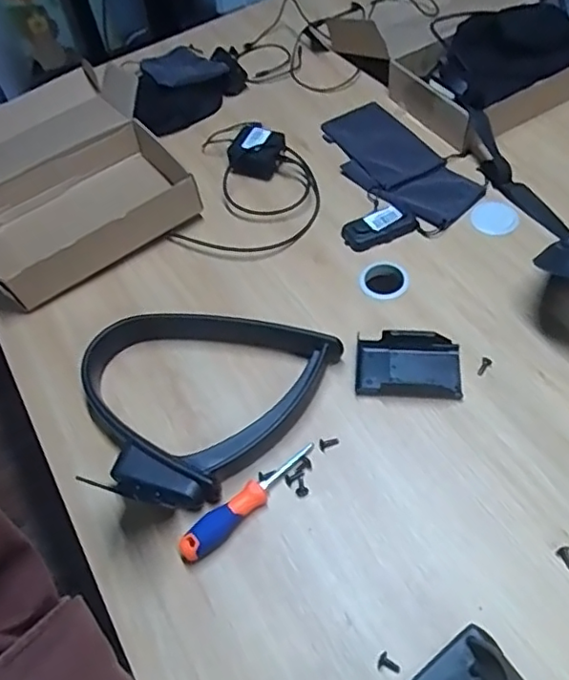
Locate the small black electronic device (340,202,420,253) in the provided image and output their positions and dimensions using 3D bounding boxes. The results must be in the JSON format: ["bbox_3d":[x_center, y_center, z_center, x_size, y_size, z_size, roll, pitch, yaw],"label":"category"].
[{"bbox_3d":[0.139,-0.167,0.868,0.106,0.018,0.057,-23,56,-9],"label":"small black electronic device"}]

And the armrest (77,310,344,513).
[{"bbox_3d":[-0.122,0.056,0.724,0.268,0.043,0.286,28,63,22],"label":"armrest"}]

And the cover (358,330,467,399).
[{"bbox_3d":[0.154,0.029,0.727,0.126,0.035,0.081,2,56,7],"label":"cover"}]

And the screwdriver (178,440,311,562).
[{"bbox_3d":[-0.037,0.173,0.644,0.181,0.027,0.026,-36,60,-18],"label":"screwdriver"}]

